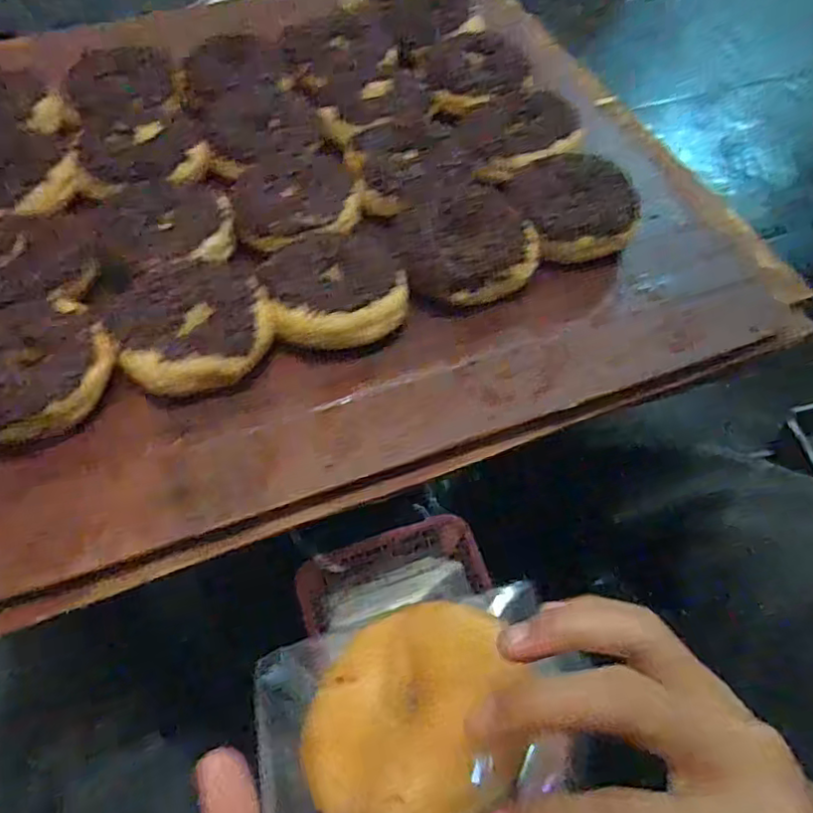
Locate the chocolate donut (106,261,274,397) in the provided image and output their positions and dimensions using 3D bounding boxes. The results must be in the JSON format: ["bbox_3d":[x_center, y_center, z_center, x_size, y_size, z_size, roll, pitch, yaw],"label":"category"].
[{"bbox_3d":[-0.132,-0.050,0.389,0.088,0.030,0.097,-23,61,-14],"label":"chocolate donut"}]

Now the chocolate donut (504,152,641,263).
[{"bbox_3d":[0.117,-0.138,0.439,0.083,0.037,0.085,-10,58,-7],"label":"chocolate donut"}]

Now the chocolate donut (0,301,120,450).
[{"bbox_3d":[-0.219,-0.019,0.368,0.094,0.033,0.085,-15,59,-9],"label":"chocolate donut"}]

